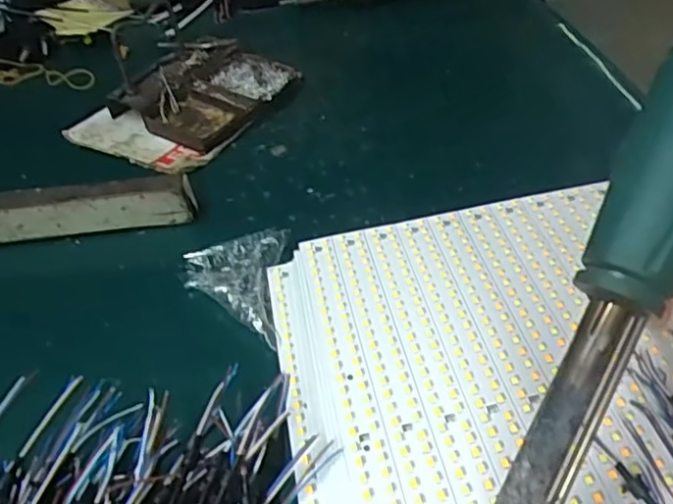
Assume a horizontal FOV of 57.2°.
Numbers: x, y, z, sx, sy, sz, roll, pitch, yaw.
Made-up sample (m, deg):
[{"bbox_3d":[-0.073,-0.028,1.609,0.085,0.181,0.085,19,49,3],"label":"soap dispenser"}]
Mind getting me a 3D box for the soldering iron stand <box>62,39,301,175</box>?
[{"bbox_3d":[-0.114,-0.119,0.480,0.119,0.033,0.156,27,53,28],"label":"soldering iron stand"}]

